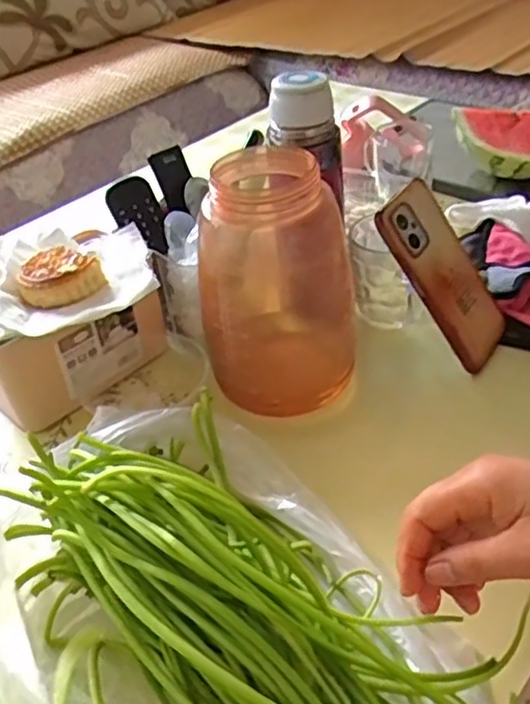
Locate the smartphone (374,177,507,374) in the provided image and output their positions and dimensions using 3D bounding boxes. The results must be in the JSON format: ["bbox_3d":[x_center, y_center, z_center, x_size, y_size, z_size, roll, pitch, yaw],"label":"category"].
[{"bbox_3d":[0.153,-0.065,0.555,0.067,0.156,0.013,-44,15,-25],"label":"smartphone"}]

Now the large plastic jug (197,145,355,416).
[{"bbox_3d":[0.006,-0.062,0.522,0.112,0.173,0.142,-7,39,1],"label":"large plastic jug"}]

